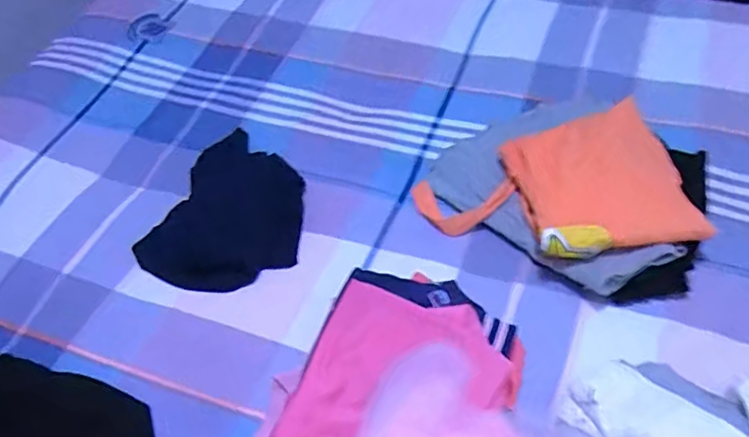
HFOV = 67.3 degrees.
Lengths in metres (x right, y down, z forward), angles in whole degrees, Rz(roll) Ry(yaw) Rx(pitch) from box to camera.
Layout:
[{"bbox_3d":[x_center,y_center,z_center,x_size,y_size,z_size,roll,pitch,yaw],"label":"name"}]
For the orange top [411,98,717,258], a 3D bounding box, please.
[{"bbox_3d":[0.243,-0.026,0.776,0.335,0.076,0.234,-14,54,-5],"label":"orange top"}]

